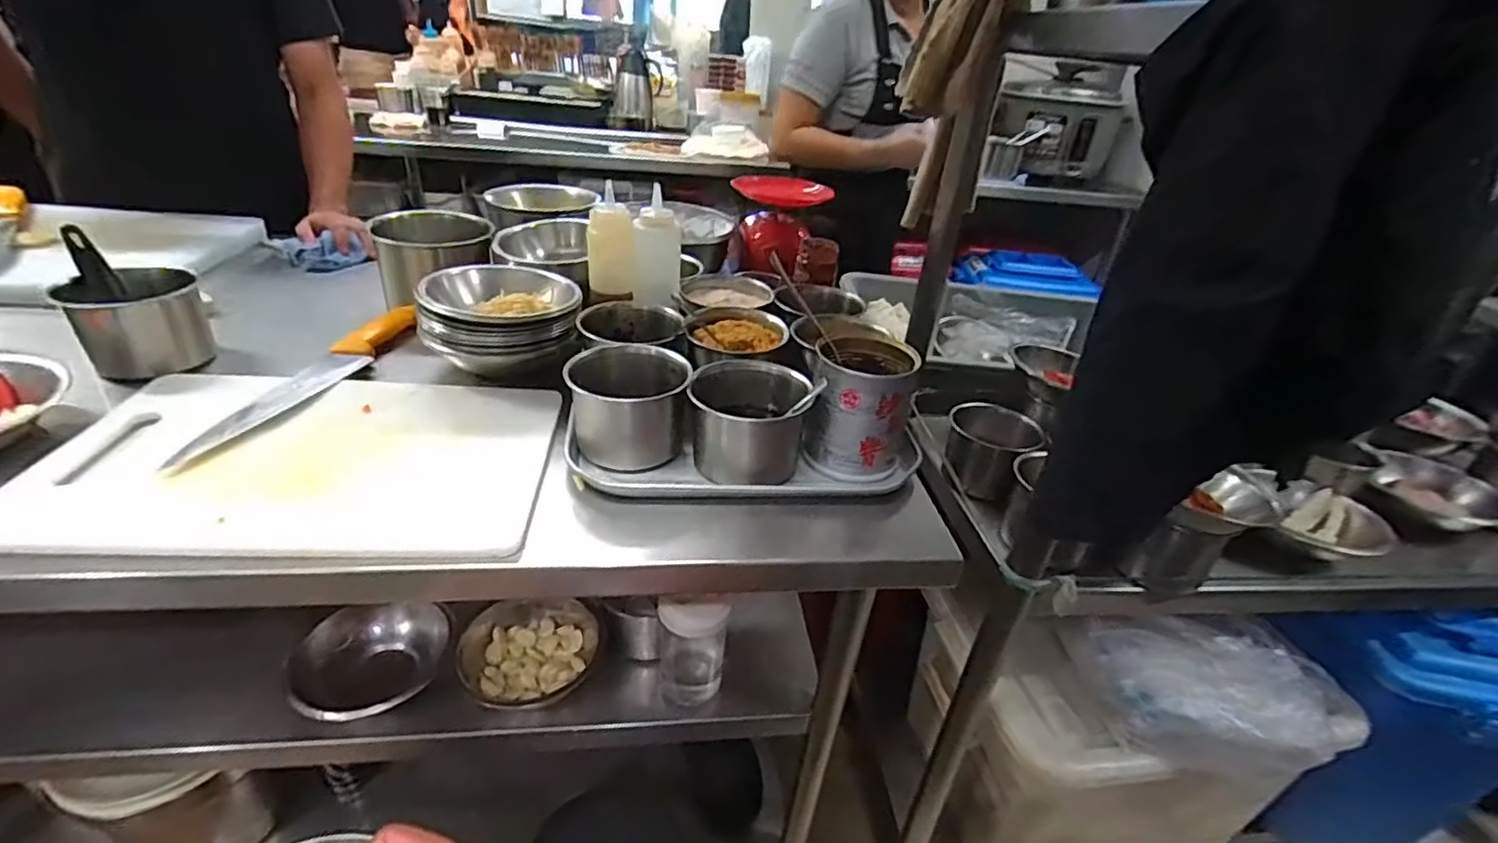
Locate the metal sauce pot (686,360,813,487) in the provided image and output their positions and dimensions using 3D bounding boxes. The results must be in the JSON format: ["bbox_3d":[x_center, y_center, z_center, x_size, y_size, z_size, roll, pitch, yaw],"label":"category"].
[{"bbox_3d":[-0.001,-0.004,0.641,0.106,0.092,0.097,5,32,-3],"label":"metal sauce pot"}]

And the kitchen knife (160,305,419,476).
[{"bbox_3d":[-0.464,-0.050,0.676,0.052,0.031,0.309,11,32,7],"label":"kitchen knife"}]

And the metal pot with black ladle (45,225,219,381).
[{"bbox_3d":[-0.657,-0.124,0.691,0.106,0.122,0.111,-22,42,-37],"label":"metal pot with black ladle"}]

